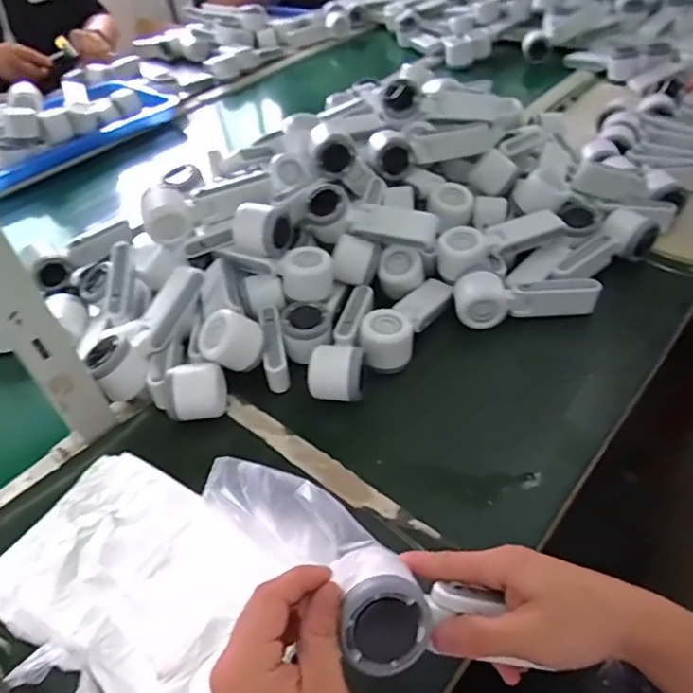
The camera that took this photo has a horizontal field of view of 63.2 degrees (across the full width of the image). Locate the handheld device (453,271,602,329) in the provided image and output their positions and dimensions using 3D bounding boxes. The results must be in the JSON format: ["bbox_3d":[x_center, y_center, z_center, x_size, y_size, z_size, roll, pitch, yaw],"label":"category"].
[{"bbox_3d":[0.217,-0.060,0.684,0.167,0.042,0.057,-4,44,3],"label":"handheld device"}]

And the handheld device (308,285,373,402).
[{"bbox_3d":[-0.001,-0.012,0.645,0.055,0.052,0.168,3,45,10],"label":"handheld device"}]

